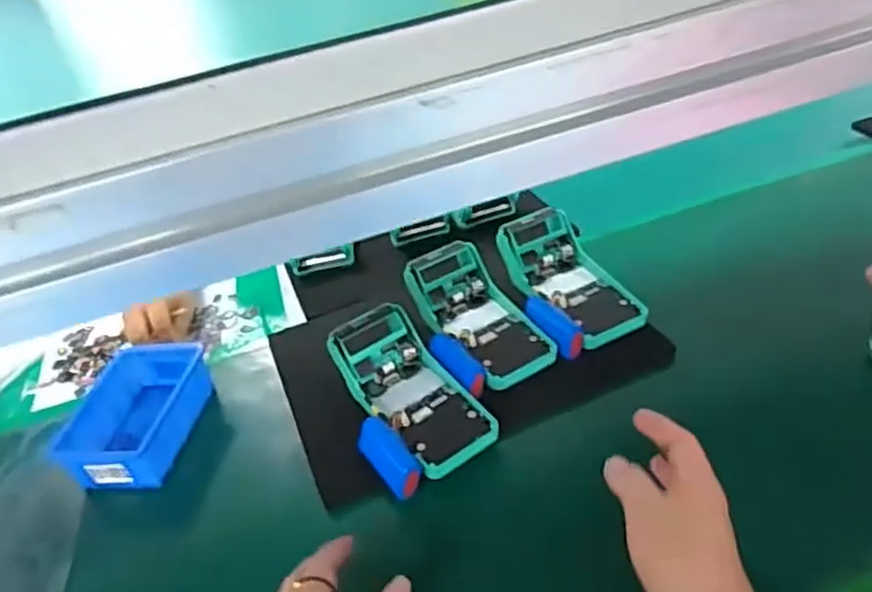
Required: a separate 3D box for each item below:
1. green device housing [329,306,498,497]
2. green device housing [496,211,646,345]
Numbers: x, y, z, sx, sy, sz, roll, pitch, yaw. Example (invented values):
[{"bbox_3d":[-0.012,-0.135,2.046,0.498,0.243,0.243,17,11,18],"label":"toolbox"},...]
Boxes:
[{"bbox_3d":[-0.023,0.088,0.581,0.110,0.076,0.165,-19,37,-16],"label":"green device housing"},{"bbox_3d":[0.139,-0.017,0.681,0.096,0.056,0.174,-23,53,-21],"label":"green device housing"}]

